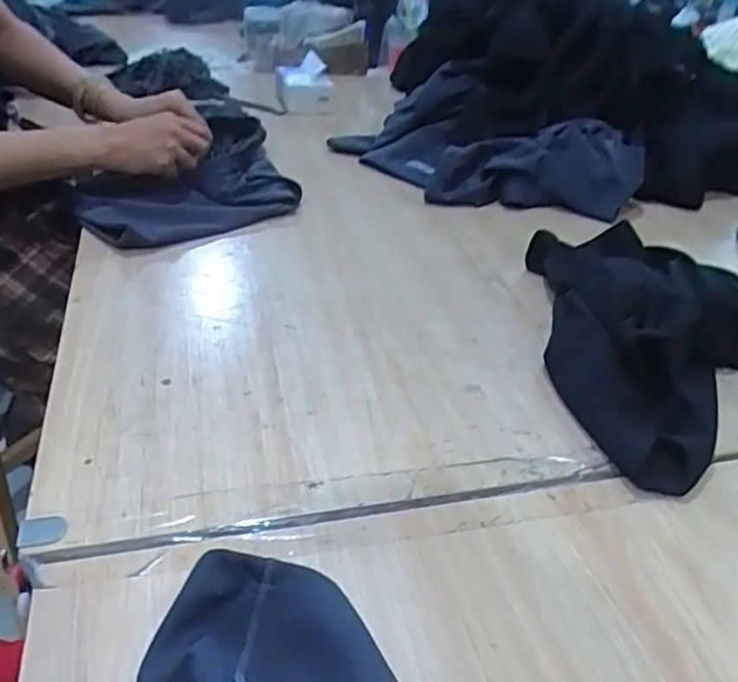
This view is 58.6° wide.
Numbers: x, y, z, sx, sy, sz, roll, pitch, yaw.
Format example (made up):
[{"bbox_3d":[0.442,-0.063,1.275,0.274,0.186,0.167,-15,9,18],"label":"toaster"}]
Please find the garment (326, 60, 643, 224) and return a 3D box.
[{"bbox_3d":[0.170,-0.301,0.978,0.449,0.120,0.249,23,38,22],"label":"garment"}]

